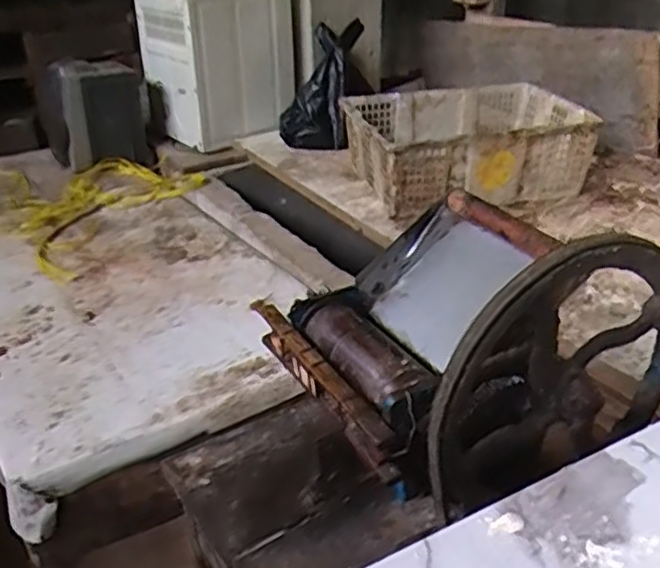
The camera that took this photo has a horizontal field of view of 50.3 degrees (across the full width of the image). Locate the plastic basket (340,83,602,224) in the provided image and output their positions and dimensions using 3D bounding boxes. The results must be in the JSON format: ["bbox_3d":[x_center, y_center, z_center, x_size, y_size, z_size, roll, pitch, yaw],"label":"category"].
[{"bbox_3d":[0.294,-0.316,1.585,0.491,0.160,0.420,-2,29,-6],"label":"plastic basket"}]

